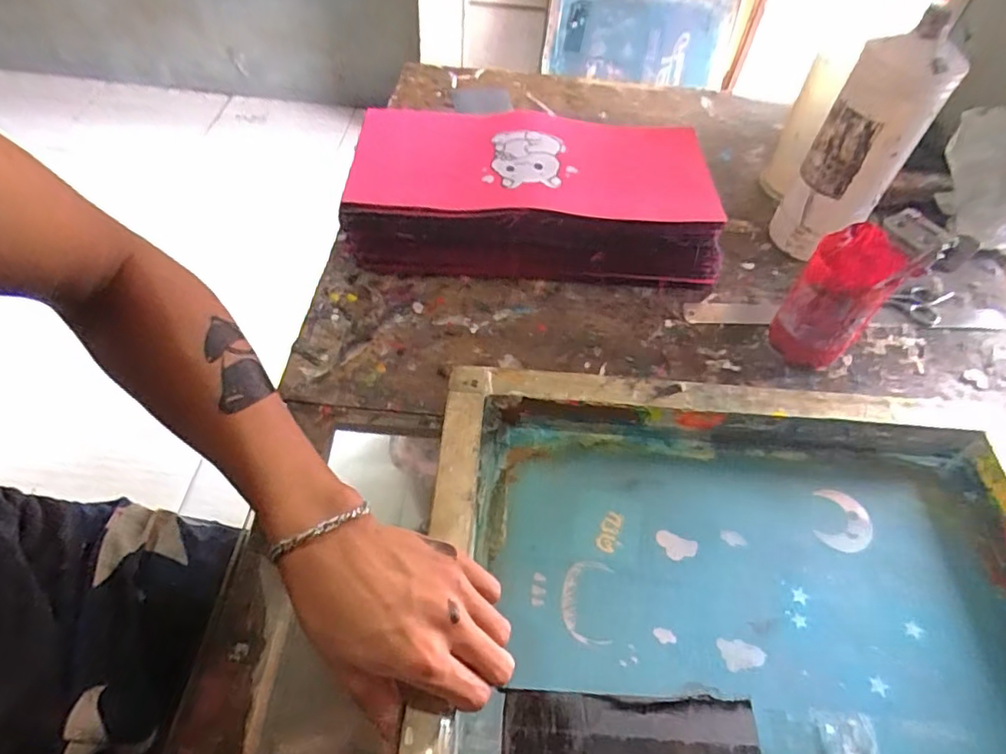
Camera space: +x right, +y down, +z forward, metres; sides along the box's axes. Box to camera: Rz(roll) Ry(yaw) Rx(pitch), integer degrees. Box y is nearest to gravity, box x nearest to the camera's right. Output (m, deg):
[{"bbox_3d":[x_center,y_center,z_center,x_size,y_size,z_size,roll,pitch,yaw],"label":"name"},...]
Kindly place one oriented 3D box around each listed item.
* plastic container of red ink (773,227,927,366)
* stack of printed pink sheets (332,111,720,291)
[{"bbox_3d":[0.286,-0.060,0.513,0.069,0.123,0.065,39,60,24],"label":"plastic container of red ink"},{"bbox_3d":[0.027,-0.188,0.617,0.364,0.095,0.176,3,52,-1],"label":"stack of printed pink sheets"}]

